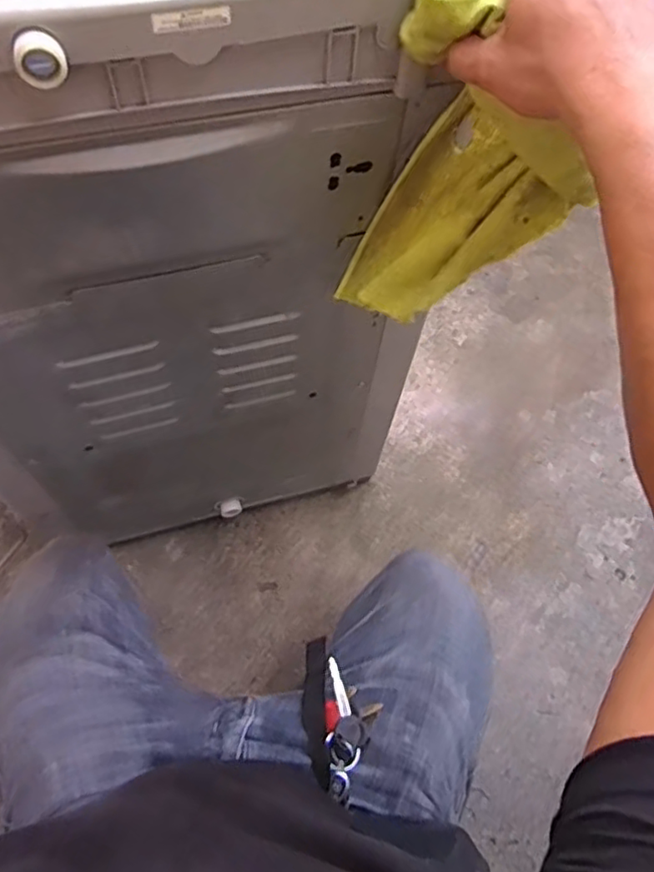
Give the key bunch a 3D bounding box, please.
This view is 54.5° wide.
[{"bbox_3d":[0.010,0.261,0.631,0.069,0.054,0.165,-10,37,-6],"label":"key bunch"}]

